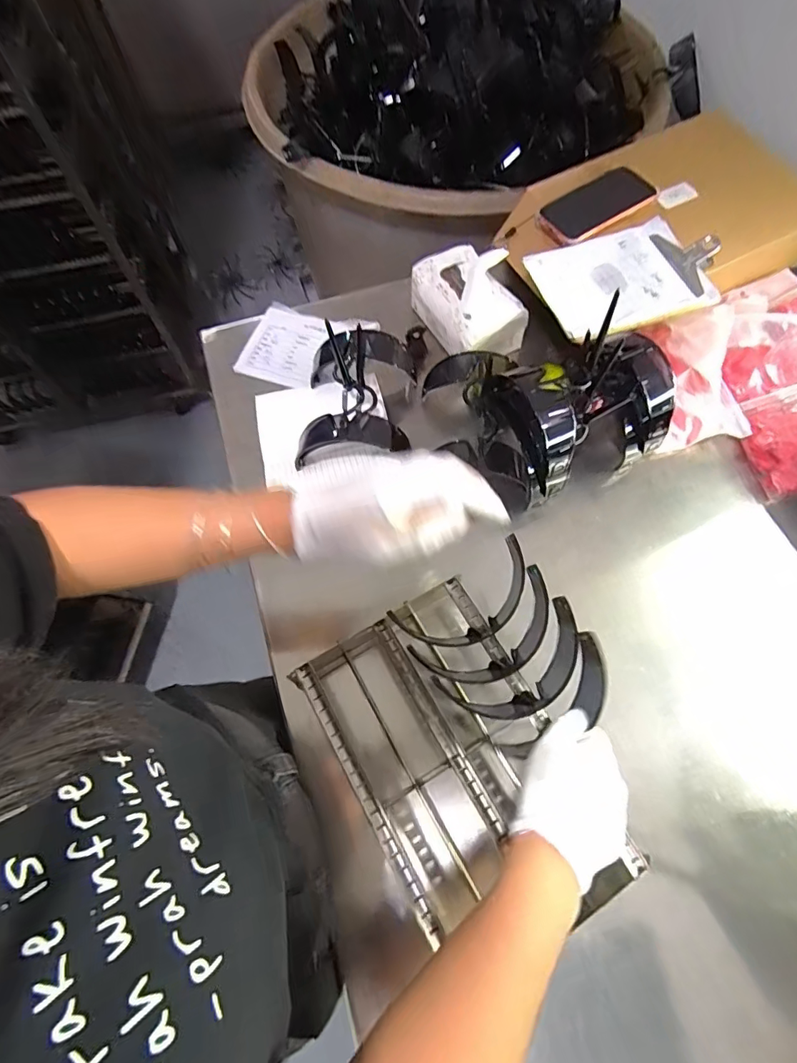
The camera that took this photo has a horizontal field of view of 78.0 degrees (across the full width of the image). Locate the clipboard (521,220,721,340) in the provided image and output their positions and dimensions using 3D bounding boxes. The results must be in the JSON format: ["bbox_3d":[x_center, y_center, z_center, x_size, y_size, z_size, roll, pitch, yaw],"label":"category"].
[{"bbox_3d":[0.297,-0.333,0.641,0.225,0.022,0.150,-20,69,-7],"label":"clipboard"}]

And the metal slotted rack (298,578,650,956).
[{"bbox_3d":[0.057,0.219,0.481,0.193,0.063,0.308,-31,70,-11],"label":"metal slotted rack"}]

